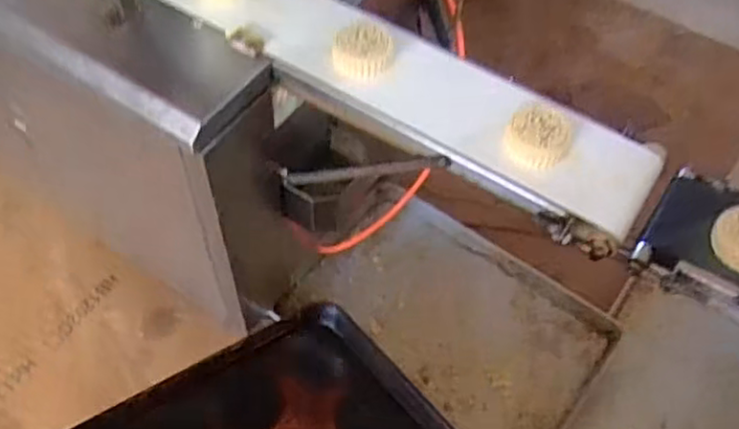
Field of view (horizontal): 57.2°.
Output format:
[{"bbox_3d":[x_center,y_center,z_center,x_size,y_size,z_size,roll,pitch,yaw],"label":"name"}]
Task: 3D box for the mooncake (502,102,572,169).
[{"bbox_3d":[0.187,-0.089,0.750,0.066,0.024,0.079,22,57,12],"label":"mooncake"}]

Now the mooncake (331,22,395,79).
[{"bbox_3d":[-0.006,-0.199,0.816,0.071,0.038,0.061,5,55,1],"label":"mooncake"}]

